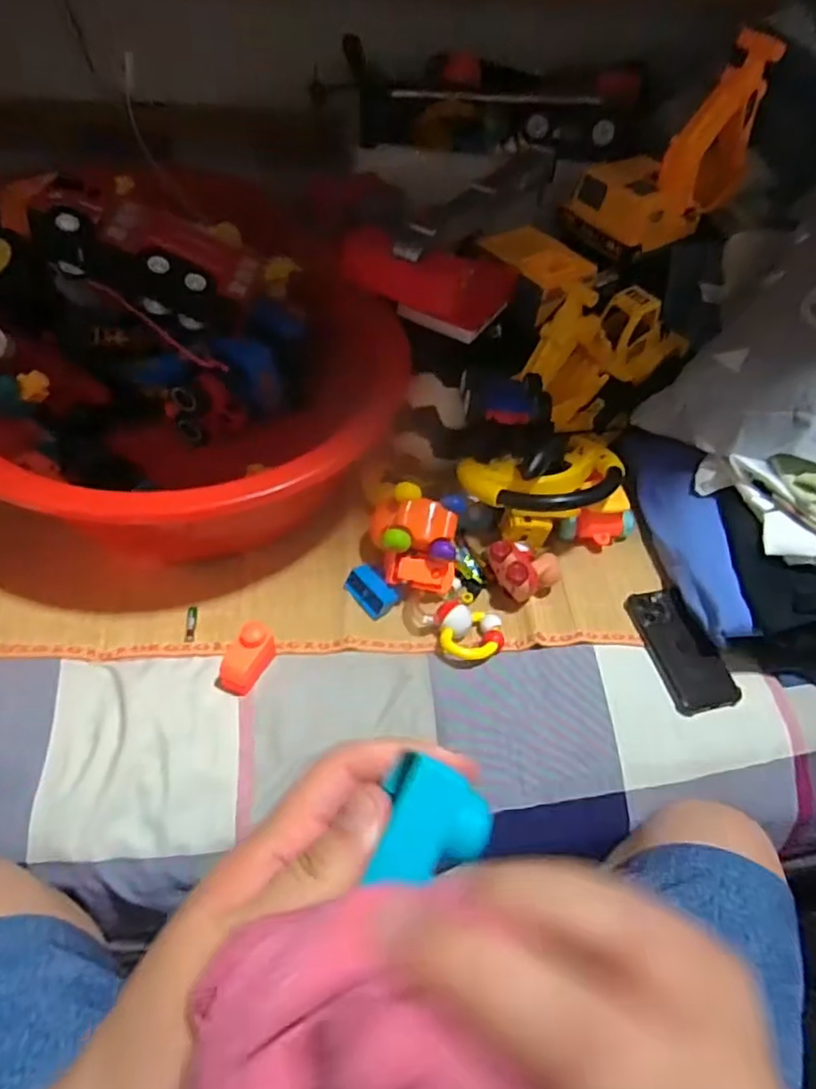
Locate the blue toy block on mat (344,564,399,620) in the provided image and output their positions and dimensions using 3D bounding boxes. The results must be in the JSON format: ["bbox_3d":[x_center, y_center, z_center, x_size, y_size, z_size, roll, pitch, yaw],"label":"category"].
[{"bbox_3d":[-0.041,0.052,0.728,0.040,0.029,0.056,-33,62,-27],"label":"blue toy block on mat"}]

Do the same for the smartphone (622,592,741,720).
[{"bbox_3d":[0.299,0.114,0.711,0.065,0.017,0.147,-11,54,-14],"label":"smartphone"}]

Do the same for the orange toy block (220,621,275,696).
[{"bbox_3d":[-0.164,0.117,0.655,0.035,0.053,0.062,23,54,12],"label":"orange toy block"}]

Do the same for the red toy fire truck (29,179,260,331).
[{"bbox_3d":[-0.325,-0.360,0.807,0.265,0.101,0.090,13,51,-15],"label":"red toy fire truck"}]

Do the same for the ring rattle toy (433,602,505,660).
[{"bbox_3d":[0.067,0.093,0.698,0.075,0.037,0.059,5,52,-2],"label":"ring rattle toy"}]

